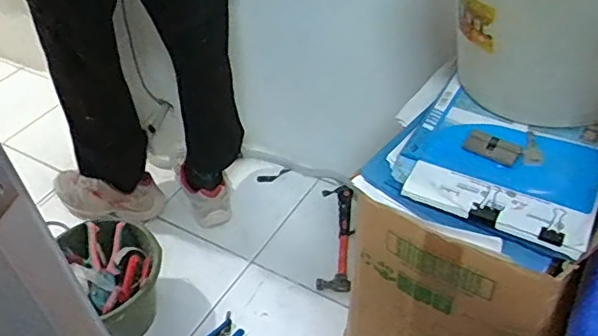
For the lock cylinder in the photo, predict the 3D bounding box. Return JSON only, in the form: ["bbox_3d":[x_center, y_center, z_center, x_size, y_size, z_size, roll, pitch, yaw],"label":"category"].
[{"bbox_3d":[0.244,-0.026,0.711,0.067,0.014,0.031,27,52,30],"label":"lock cylinder"}]

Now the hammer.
[{"bbox_3d":[0.084,0.146,1.277,0.073,0.027,0.311,0,43,7],"label":"hammer"}]

